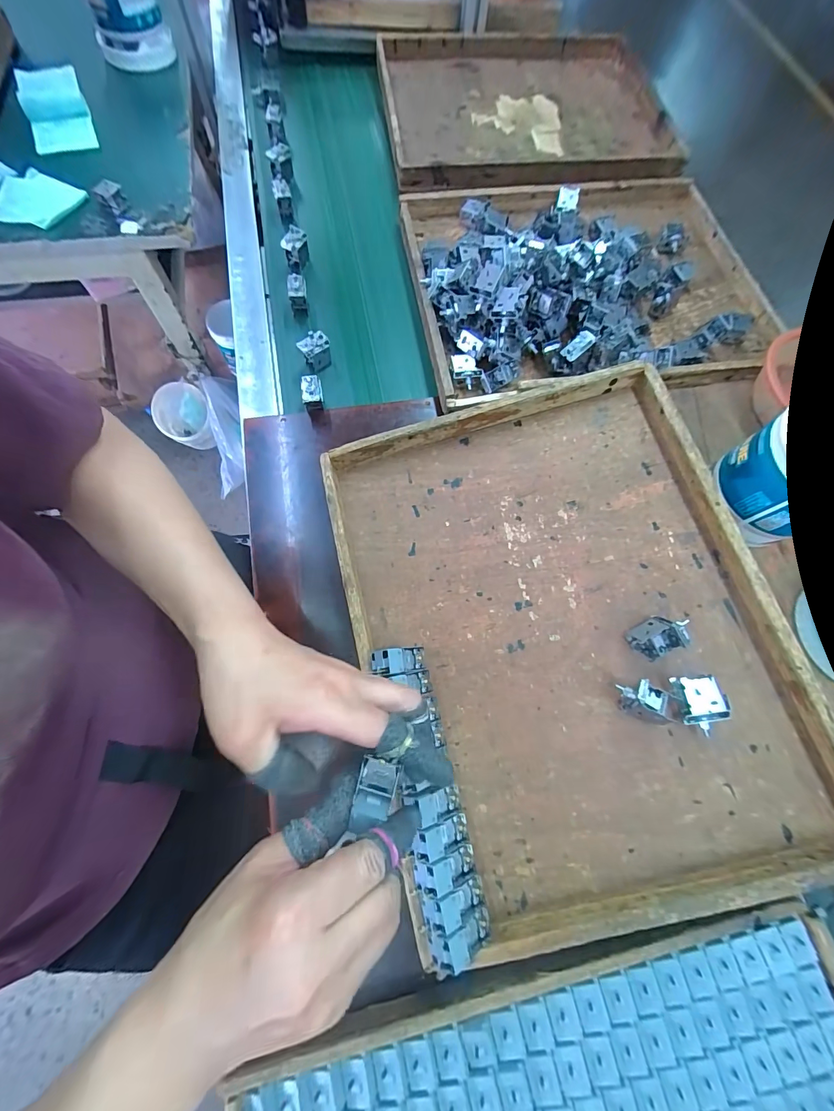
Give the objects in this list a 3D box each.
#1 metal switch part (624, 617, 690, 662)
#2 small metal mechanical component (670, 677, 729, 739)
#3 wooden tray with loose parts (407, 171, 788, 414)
[{"bbox_3d":[0.236,0.078,0.384,0.039,0.033,0.034,-32,75,-12],"label":"metal switch part"},{"bbox_3d":[0.263,0.138,0.367,0.041,0.021,0.047,-2,71,-3],"label":"small metal mechanical component"},{"bbox_3d":[0.240,-0.406,0.555,0.480,0.079,0.387,-7,72,-5],"label":"wooden tray with loose parts"}]

